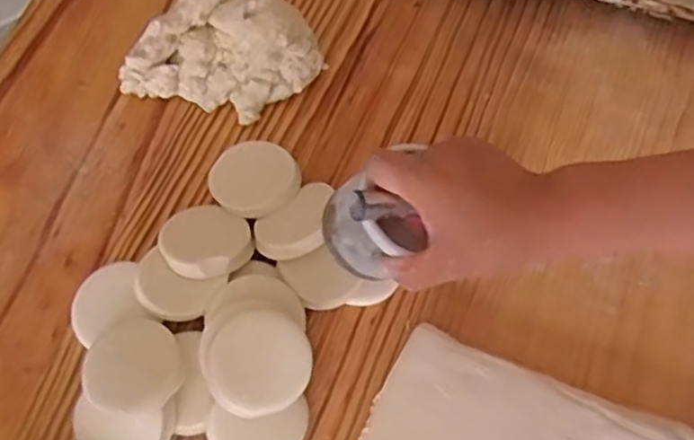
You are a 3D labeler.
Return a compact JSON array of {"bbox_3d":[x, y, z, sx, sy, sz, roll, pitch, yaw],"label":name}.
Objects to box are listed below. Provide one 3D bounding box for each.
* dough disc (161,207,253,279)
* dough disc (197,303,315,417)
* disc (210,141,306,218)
[{"bbox_3d":[-0.116,0.017,0.574,0.072,0.013,0.070,27,48,14],"label":"dough disc"},{"bbox_3d":[-0.069,0.103,0.514,0.083,0.009,0.077,0,70,-1],"label":"dough disc"},{"bbox_3d":[-0.080,-0.036,0.609,0.069,0.016,0.073,1,72,-2],"label":"disc"}]

